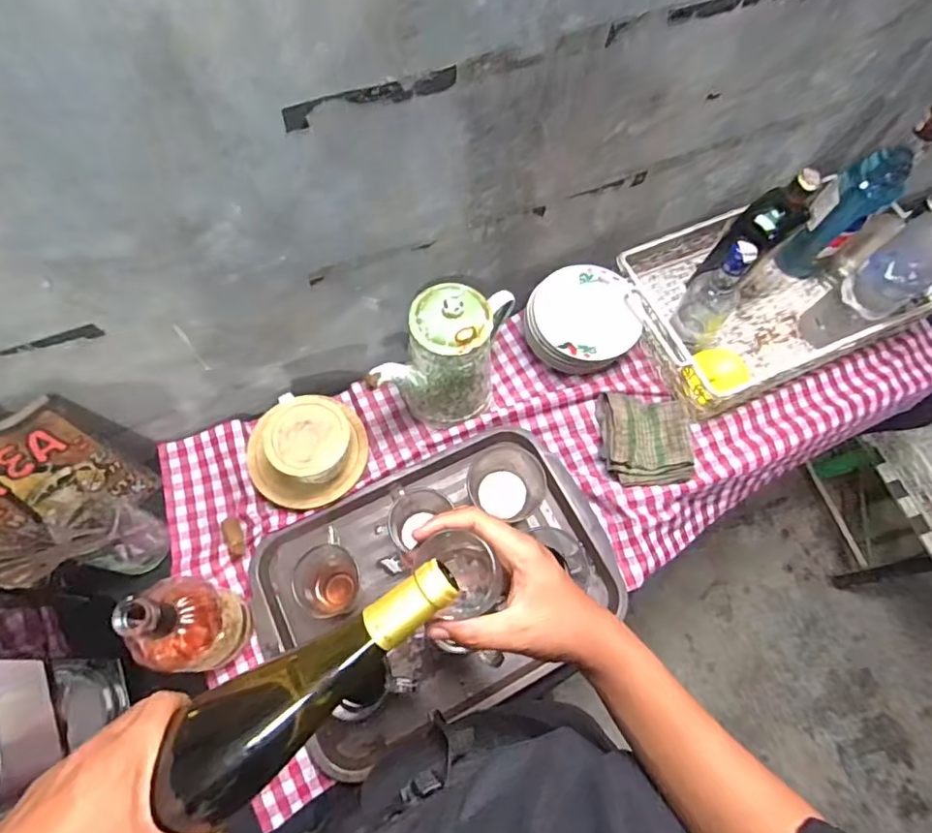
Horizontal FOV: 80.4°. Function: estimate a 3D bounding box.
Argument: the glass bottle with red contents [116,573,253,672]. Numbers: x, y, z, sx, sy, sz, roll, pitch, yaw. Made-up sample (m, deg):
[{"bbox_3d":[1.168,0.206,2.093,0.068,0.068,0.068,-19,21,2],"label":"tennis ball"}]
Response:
[{"bbox_3d":[-0.285,0.219,0.573,0.075,0.204,0.082,5,67,-1],"label":"glass bottle with red contents"}]

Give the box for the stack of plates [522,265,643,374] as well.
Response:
[{"bbox_3d":[0.161,-0.131,0.785,0.142,0.073,0.146,-29,71,-15],"label":"stack of plates"}]

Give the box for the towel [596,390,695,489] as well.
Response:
[{"bbox_3d":[0.241,0.030,0.748,0.108,0.047,0.124,-2,67,-4],"label":"towel"}]

